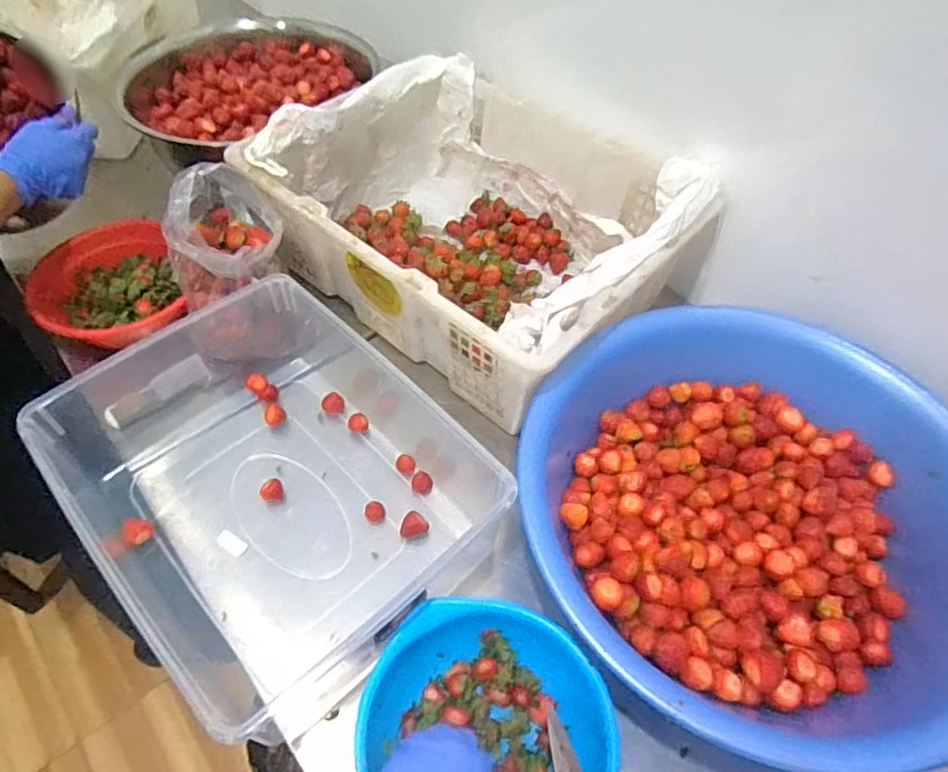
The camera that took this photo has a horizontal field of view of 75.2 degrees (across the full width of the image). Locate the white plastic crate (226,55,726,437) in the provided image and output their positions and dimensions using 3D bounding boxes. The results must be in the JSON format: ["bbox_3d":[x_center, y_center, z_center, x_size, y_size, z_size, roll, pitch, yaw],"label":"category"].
[{"bbox_3d":[0.002,-0.200,0.768,0.474,0.181,0.371,36,60,23],"label":"white plastic crate"}]

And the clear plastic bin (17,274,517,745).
[{"bbox_3d":[-0.195,0.075,0.609,0.318,0.112,0.393,-36,61,-25],"label":"clear plastic bin"}]

